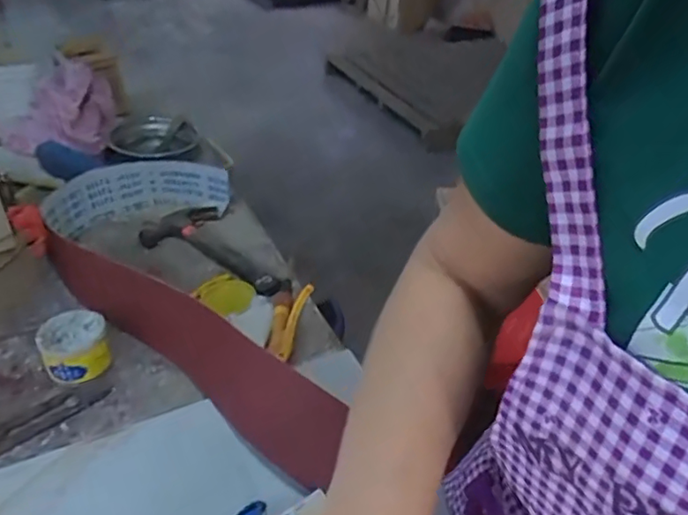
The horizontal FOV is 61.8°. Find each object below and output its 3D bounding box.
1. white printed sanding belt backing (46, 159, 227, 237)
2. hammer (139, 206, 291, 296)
[{"bbox_3d":[-0.342,-0.102,0.955,0.285,0.083,0.085,-15,42,-23],"label":"white printed sanding belt backing"},{"bbox_3d":[-0.207,0.000,0.897,0.136,0.035,0.250,-25,46,-32],"label":"hammer"}]

